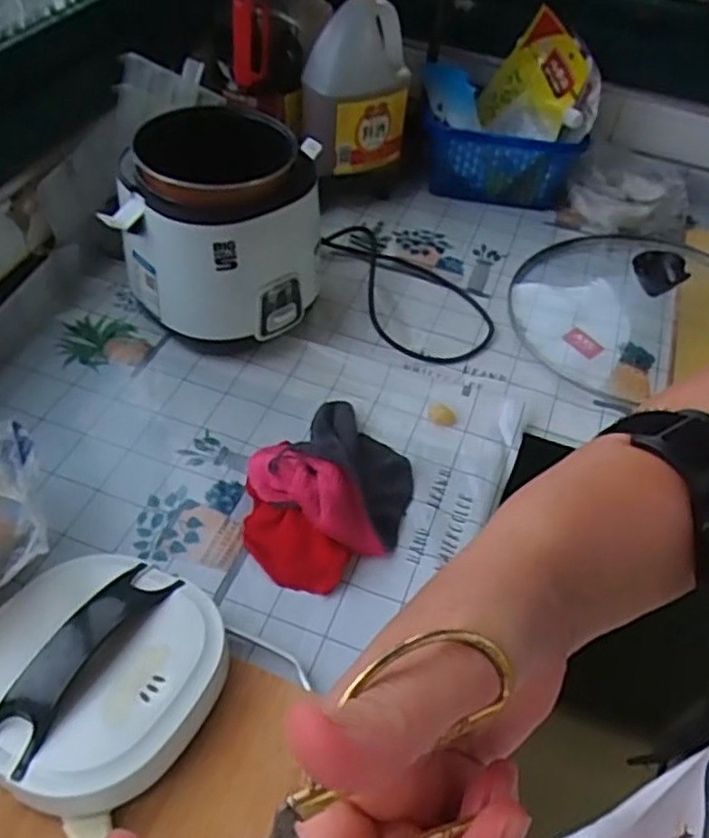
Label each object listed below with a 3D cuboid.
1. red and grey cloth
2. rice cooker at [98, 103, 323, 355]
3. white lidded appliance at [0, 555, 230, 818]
[{"bbox_3d":[-0.020,0.049,0.636,0.138,0.063,0.201,11,49,5],"label":"red and grey cloth"},{"bbox_3d":[-0.137,-0.193,0.742,0.191,0.205,0.175,2,50,-2],"label":"rice cooker"},{"bbox_3d":[-0.188,0.179,0.511,0.181,0.064,0.170,2,49,-3],"label":"white lidded appliance"}]

